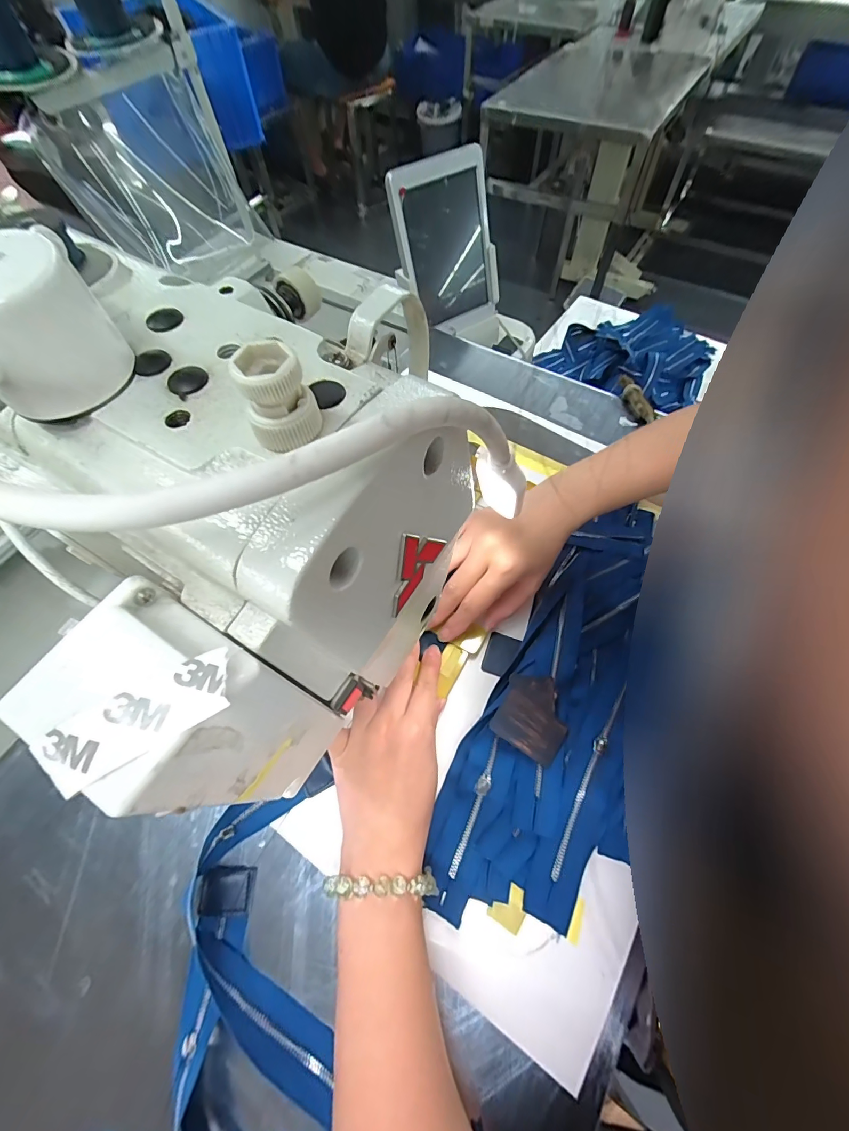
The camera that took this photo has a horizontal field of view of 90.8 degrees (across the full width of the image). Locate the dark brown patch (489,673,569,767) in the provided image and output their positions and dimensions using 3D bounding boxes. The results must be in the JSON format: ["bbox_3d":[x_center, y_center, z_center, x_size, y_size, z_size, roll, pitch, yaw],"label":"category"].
[{"bbox_3d":[0.081,0.110,0.309,0.051,0.006,0.055,27,71,6],"label":"dark brown patch"}]

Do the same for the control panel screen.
[{"bbox_3d":[0.035,-0.472,0.617,0.163,0.196,0.035,-32,46,-14],"label":"control panel screen"}]

